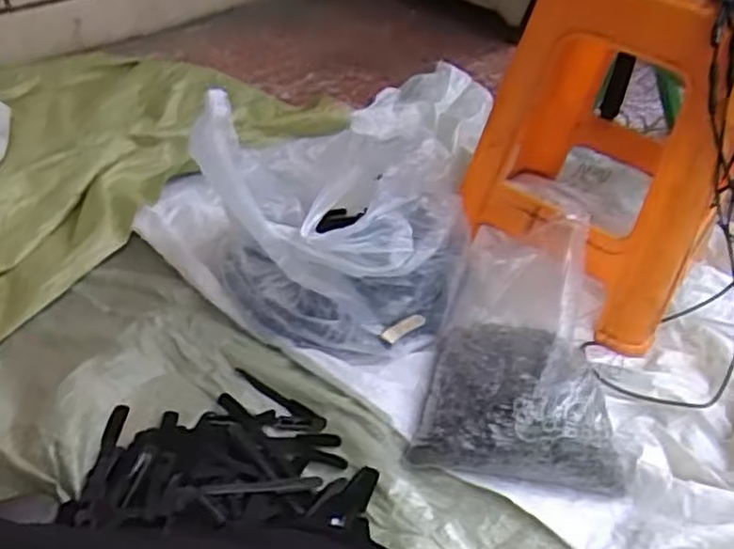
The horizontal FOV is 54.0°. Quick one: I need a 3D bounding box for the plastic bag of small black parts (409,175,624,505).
[{"bbox_3d":[0.228,0.088,0.945,0.254,0.196,0.375,14,39,8],"label":"plastic bag of small black parts"}]

